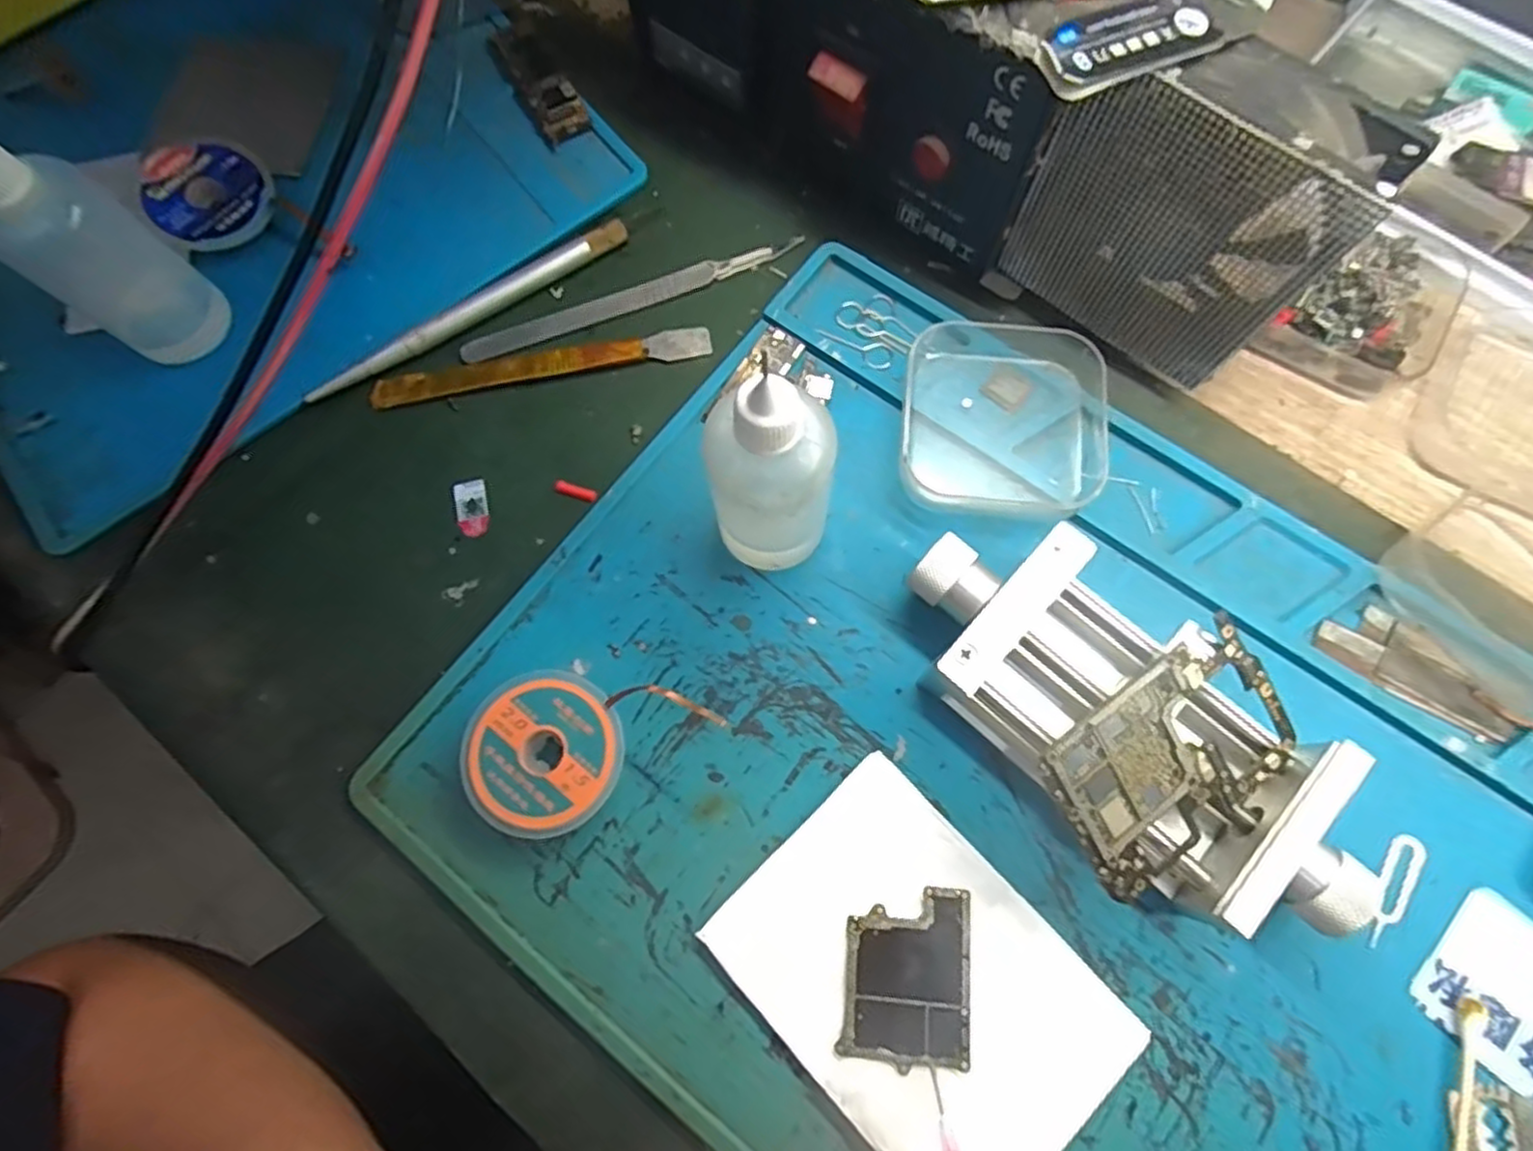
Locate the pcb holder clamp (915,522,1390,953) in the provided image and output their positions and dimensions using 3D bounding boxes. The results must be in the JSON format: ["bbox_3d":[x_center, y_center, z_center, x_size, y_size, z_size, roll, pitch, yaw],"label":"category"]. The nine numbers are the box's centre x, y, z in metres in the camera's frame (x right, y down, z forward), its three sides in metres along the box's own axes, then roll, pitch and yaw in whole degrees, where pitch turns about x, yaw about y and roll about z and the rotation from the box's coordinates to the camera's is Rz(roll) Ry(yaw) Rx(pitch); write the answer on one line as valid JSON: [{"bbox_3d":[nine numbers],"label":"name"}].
[{"bbox_3d":[0.098,0.041,0.197,0.135,0.033,0.059,38,78,12],"label":"pcb holder clamp"}]

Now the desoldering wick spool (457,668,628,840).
[{"bbox_3d":[-0.065,0.052,0.209,0.044,0.013,0.045,-1,73,2],"label":"desoldering wick spool"}]

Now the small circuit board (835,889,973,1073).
[{"bbox_3d":[0.038,0.107,0.192,0.033,0.004,0.043,4,74,4],"label":"small circuit board"}]

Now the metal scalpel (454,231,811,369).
[{"bbox_3d":[-0.048,-0.102,0.260,0.127,0.005,0.011,-22,74,-4],"label":"metal scalpel"}]

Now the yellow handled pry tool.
[{"bbox_3d":[-0.079,-0.074,0.252,0.118,0.004,0.011,-9,73,-1],"label":"yellow handled pry tool"}]

